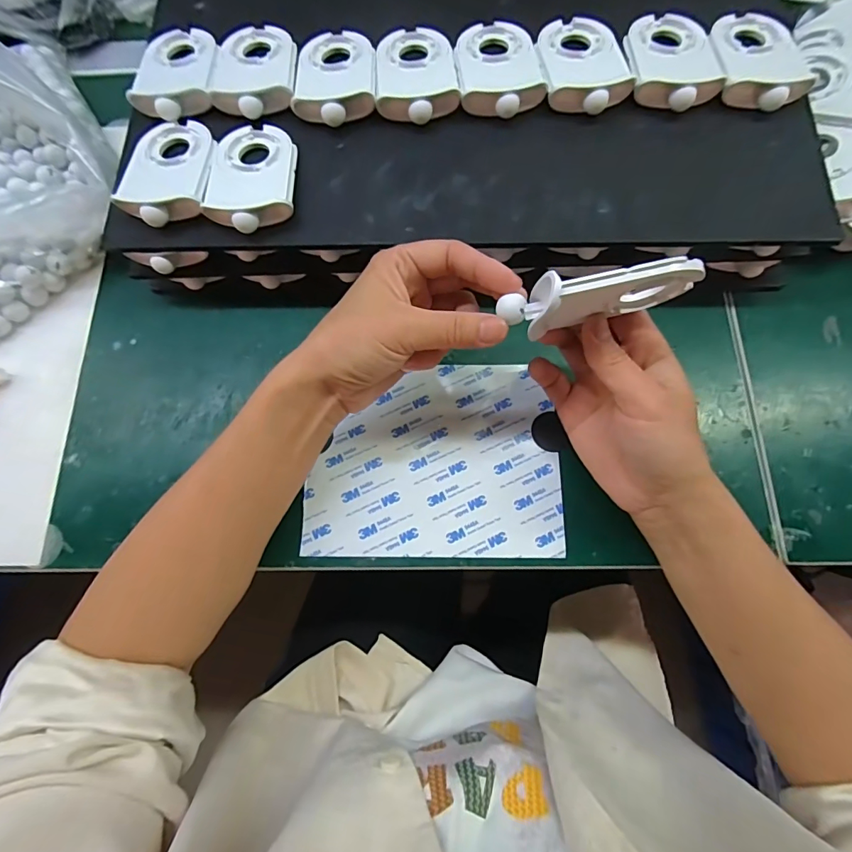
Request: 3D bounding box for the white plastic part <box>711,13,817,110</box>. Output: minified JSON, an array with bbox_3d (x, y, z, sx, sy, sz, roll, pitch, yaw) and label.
[{"bbox_3d":[0.232,-0.256,0.310,0.059,0.016,0.085,4,75,3],"label":"white plastic part"}]

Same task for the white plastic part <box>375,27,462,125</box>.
[{"bbox_3d":[-0.006,-0.253,0.316,0.057,0.016,0.087,-1,75,2],"label":"white plastic part"}]

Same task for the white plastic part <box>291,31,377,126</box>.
[{"bbox_3d":[-0.067,-0.260,0.326,0.058,0.017,0.093,-4,75,1],"label":"white plastic part"}]

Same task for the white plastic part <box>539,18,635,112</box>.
[{"bbox_3d":[0.110,-0.255,0.312,0.055,0.018,0.087,-5,75,1],"label":"white plastic part"}]

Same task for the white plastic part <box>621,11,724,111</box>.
[{"bbox_3d":[0.172,-0.259,0.311,0.059,0.017,0.087,1,75,2],"label":"white plastic part"}]

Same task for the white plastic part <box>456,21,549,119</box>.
[{"bbox_3d":[0.051,-0.253,0.313,0.056,0.016,0.083,-4,75,1],"label":"white plastic part"}]

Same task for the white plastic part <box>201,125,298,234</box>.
[{"bbox_3d":[-0.119,-0.174,0.303,0.058,0.016,0.091,-1,75,2],"label":"white plastic part"}]

